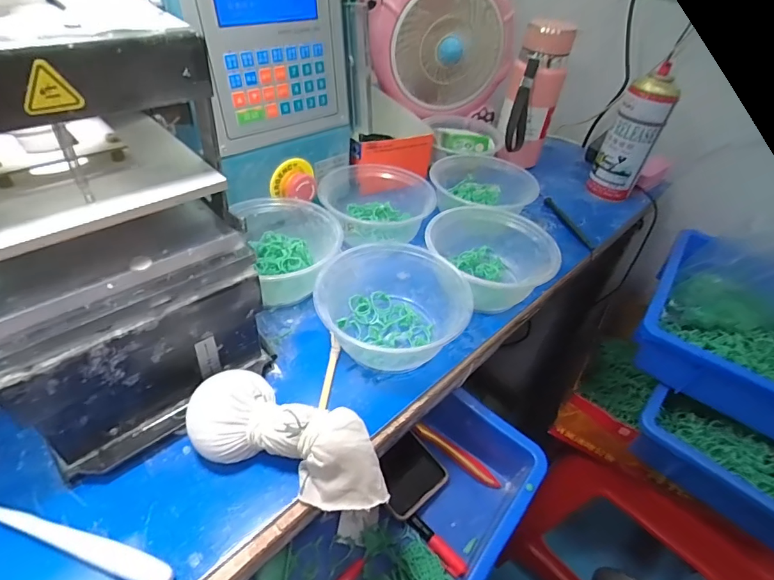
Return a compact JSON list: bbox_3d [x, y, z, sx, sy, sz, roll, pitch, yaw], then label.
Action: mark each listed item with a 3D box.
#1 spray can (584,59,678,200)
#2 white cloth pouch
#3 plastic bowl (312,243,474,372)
[{"bbox_3d":[0.348,-0.215,0.619,0.063,0.180,0.059,25,45,18],"label":"spray can"},{"bbox_3d":[-0.068,0.106,0.311,0.142,0.047,0.058,15,43,7],"label":"white cloth pouch"},{"bbox_3d":[-0.004,0.012,0.407,0.127,0.062,0.116,4,42,-4],"label":"plastic bowl"}]

